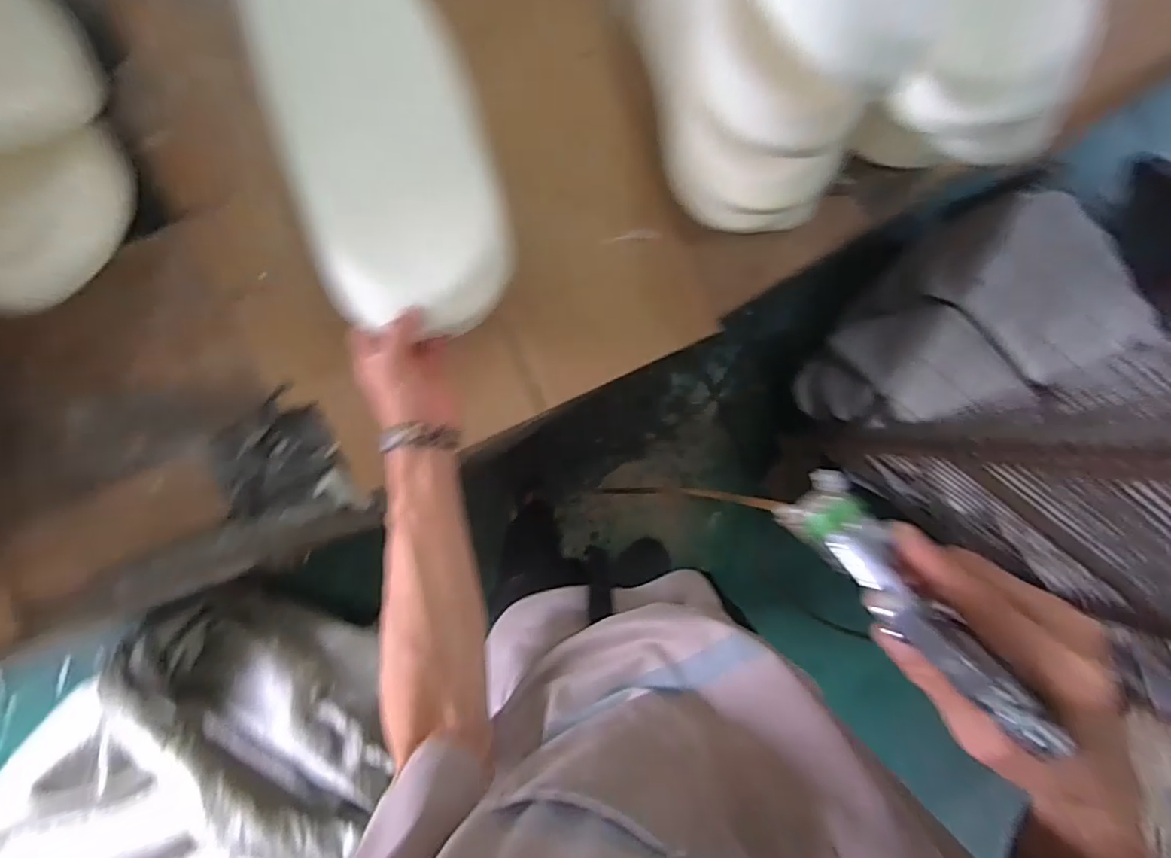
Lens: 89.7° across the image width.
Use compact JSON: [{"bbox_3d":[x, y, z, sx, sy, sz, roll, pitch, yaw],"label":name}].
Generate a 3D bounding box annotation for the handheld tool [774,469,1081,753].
[{"bbox_3d":[0.144,0.078,0.262,0.039,0.040,0.139,-32,56,-5],"label":"handheld tool"}]

